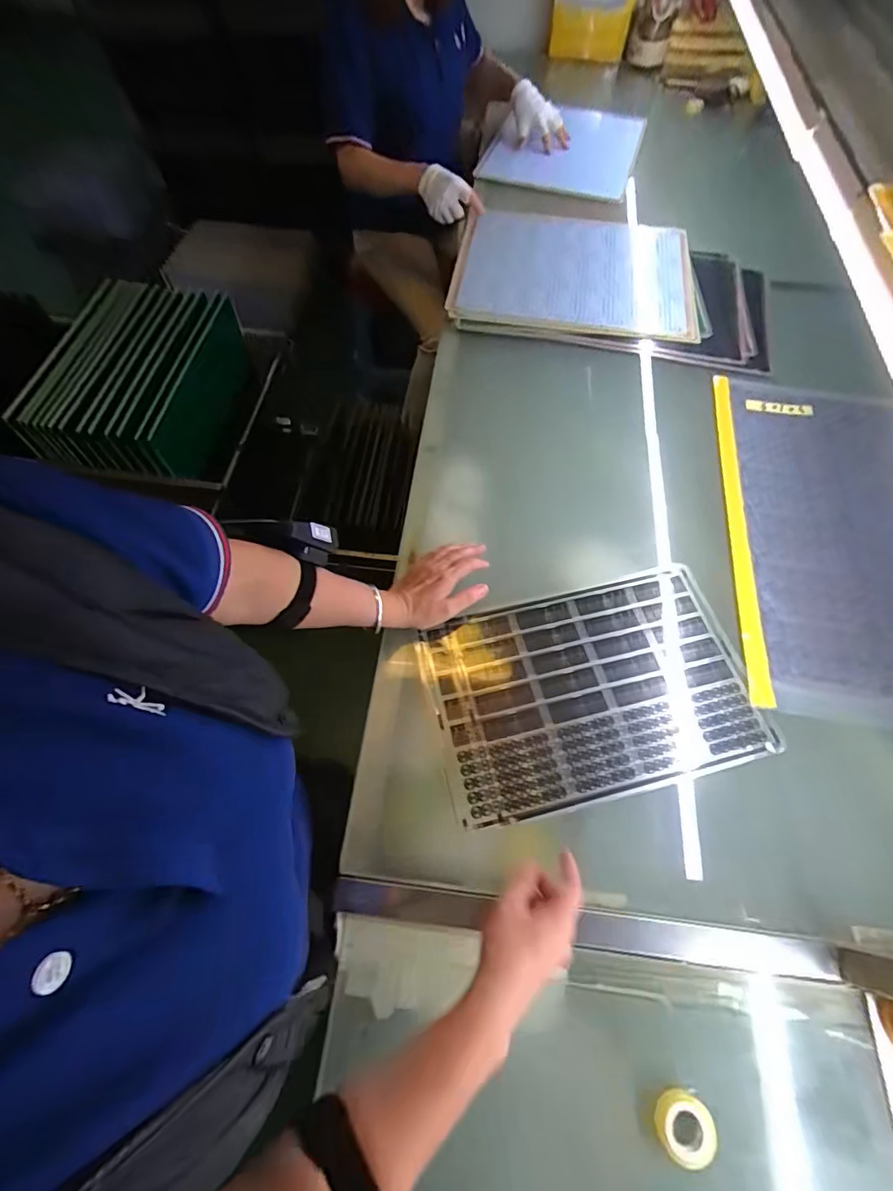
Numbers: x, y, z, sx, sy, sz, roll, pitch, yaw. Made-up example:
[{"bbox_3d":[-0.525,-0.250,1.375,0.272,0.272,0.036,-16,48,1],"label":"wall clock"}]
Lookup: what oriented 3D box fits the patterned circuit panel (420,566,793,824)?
[{"bbox_3d":[0.169,0.107,0.578,0.360,0.007,0.242,-13,64,-7],"label":"patterned circuit panel"}]

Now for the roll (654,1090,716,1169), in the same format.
[{"bbox_3d":[0.196,0.436,0.401,0.045,0.017,0.043,0,63,0],"label":"roll"}]

